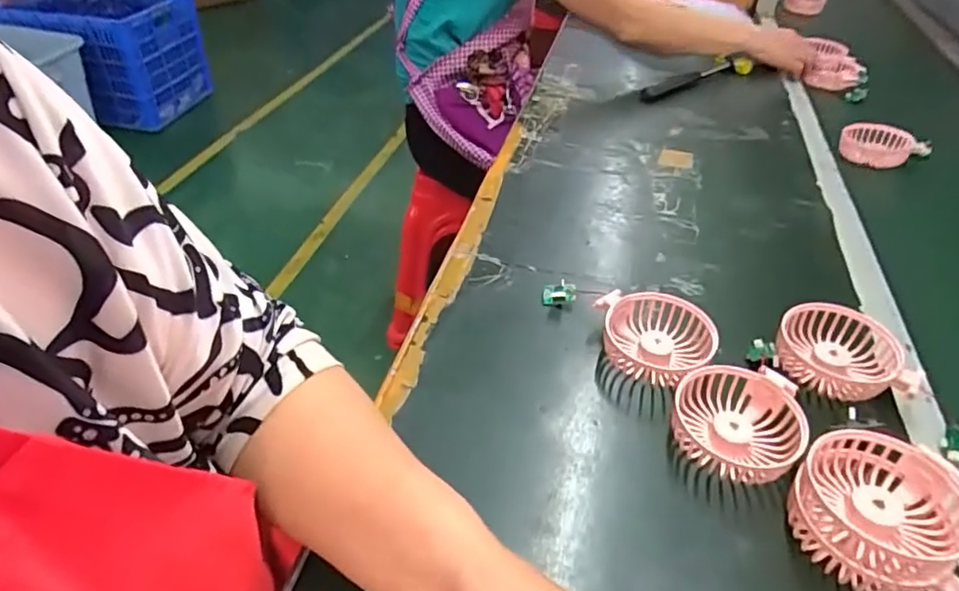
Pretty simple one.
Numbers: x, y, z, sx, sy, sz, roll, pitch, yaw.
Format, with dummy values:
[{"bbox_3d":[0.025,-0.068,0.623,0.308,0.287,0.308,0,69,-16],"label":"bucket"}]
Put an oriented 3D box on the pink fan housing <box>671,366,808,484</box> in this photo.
[{"bbox_3d":[0.190,0.095,0.438,0.087,0.039,0.086,1,41,-1],"label":"pink fan housing"}]

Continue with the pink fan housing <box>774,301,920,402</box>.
[{"bbox_3d":[0.300,0.051,0.495,0.095,0.040,0.088,6,41,5],"label":"pink fan housing"}]

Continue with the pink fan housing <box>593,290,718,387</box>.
[{"bbox_3d":[0.153,0.036,0.505,0.093,0.033,0.080,3,41,2],"label":"pink fan housing"}]

